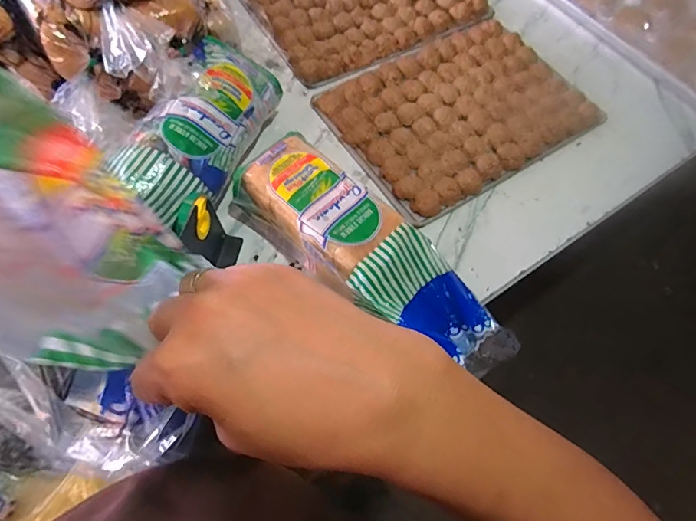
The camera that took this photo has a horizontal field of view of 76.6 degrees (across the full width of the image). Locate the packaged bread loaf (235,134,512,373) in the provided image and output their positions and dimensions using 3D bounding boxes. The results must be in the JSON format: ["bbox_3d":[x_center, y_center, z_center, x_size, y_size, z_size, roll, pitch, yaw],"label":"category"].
[{"bbox_3d":[0.033,-0.008,0.610,0.438,0.100,0.129,38,68,14],"label":"packaged bread loaf"}]

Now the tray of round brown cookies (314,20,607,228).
[{"bbox_3d":[0.205,-0.281,0.795,0.432,0.033,0.317,-29,69,-16],"label":"tray of round brown cookies"}]

